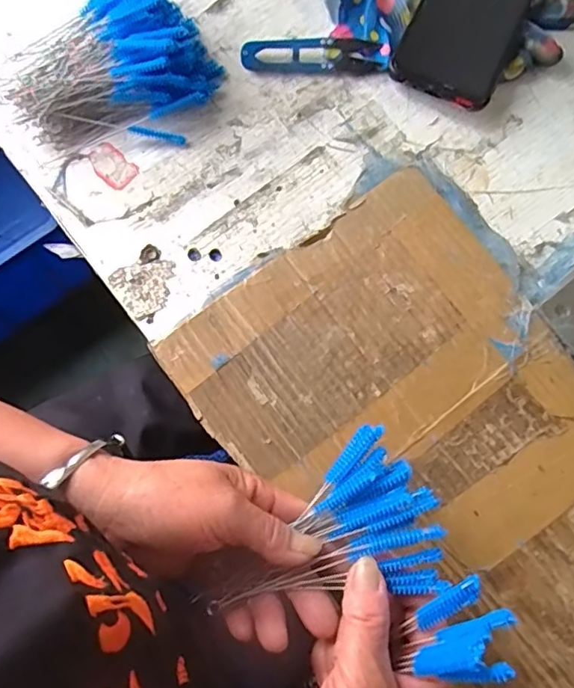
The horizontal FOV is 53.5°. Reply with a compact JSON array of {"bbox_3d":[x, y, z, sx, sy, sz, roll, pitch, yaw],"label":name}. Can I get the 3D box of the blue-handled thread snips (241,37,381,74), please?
[{"bbox_3d":[0.018,-0.215,0.421,0.101,0.013,0.023,0,76,0],"label":"blue-handled thread snips"}]

